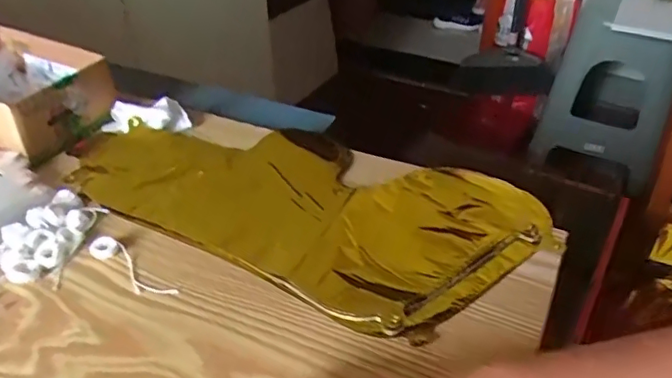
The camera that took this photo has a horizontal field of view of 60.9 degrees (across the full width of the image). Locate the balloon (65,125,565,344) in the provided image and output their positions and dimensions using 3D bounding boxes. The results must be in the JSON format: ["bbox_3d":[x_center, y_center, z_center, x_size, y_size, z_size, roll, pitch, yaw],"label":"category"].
[{"bbox_3d":[-0.035,0.000,0.526,0.407,0.013,0.204,20,42,25],"label":"balloon"}]

